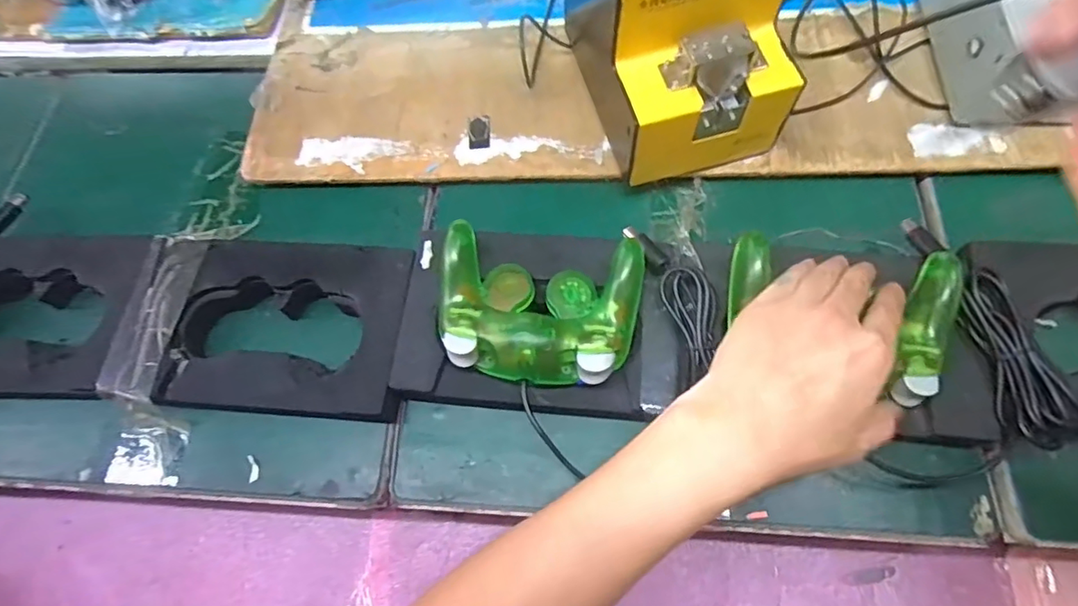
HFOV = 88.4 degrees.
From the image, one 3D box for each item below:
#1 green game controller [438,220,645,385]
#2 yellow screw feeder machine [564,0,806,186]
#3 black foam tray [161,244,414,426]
[{"bbox_3d":[-0.001,0.002,0.377,0.135,0.046,0.102,8,63,8],"label":"green game controller"},{"bbox_3d":[0.107,-0.216,0.425,0.129,0.149,0.192,-15,68,-1],"label":"yellow screw feeder machine"},{"bbox_3d":[-0.185,0.019,0.416,0.182,0.046,0.125,4,63,6],"label":"black foam tray"}]

